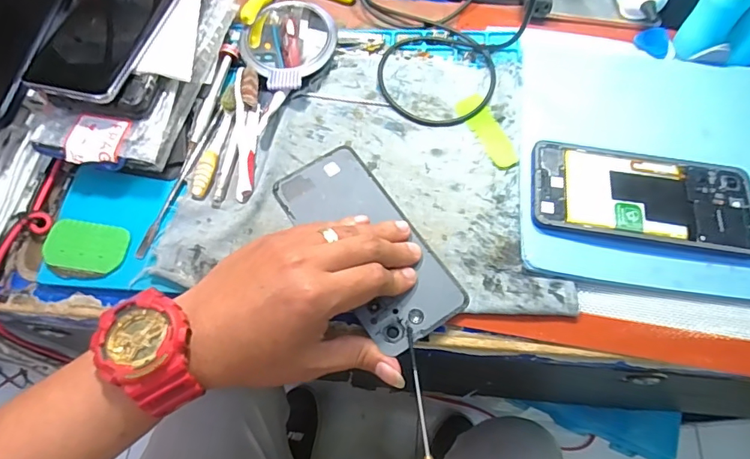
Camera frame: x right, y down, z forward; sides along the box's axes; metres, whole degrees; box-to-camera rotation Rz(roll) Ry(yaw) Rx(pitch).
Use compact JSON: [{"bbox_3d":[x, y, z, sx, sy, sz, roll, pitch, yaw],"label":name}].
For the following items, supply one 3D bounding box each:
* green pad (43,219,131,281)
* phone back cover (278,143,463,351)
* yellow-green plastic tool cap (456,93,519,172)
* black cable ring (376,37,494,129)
[{"bbox_3d":[-0.205,0.014,0.336,0.056,0.008,0.042,10,65,3],"label":"green pad"},{"bbox_3d":[-0.007,0.008,0.339,0.072,0.007,0.156,-30,67,-11],"label":"phone back cover"},{"bbox_3d":[0.089,-0.078,0.376,0.022,0.009,0.070,-20,67,-11],"label":"yellow-green plastic tool cap"},{"bbox_3d":[0.050,-0.126,0.394,0.097,0.010,0.088,16,65,6],"label":"black cable ring"}]

